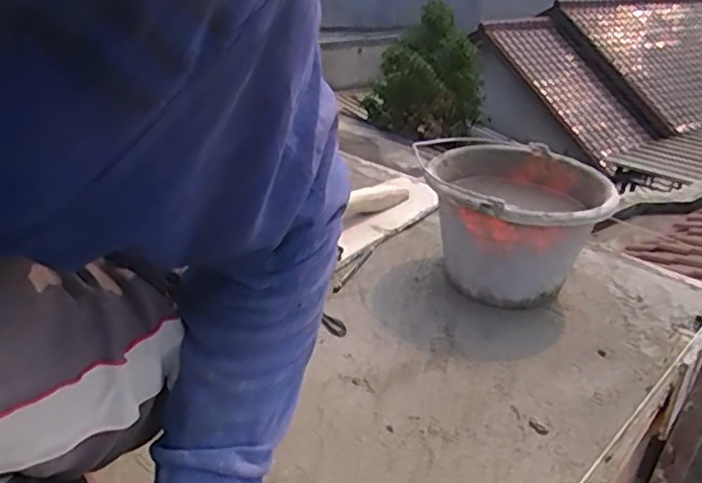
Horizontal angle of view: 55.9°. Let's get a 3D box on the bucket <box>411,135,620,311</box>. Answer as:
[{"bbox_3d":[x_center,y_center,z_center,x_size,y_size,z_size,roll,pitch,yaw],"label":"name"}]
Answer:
[{"bbox_3d":[0.218,-0.020,0.894,0.216,0.157,0.206,12,29,15],"label":"bucket"}]

